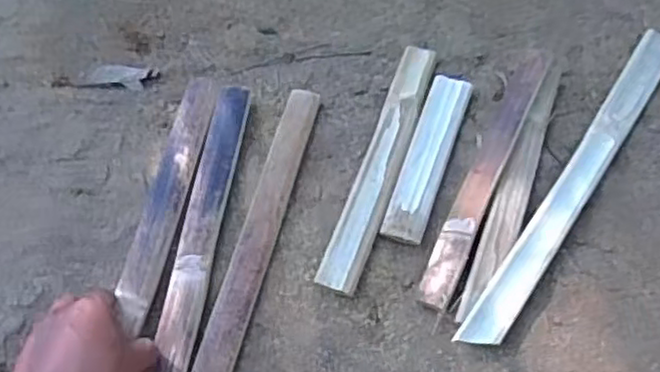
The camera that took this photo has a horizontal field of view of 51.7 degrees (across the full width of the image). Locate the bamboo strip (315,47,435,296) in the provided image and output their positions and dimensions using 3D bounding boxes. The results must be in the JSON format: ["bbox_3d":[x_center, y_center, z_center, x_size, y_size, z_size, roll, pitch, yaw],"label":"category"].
[{"bbox_3d":[0.051,-0.026,0.673,0.039,0.018,0.282,15,61,13],"label":"bamboo strip"}]

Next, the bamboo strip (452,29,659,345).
[{"bbox_3d":[0.242,-0.011,0.654,0.037,0.011,0.409,29,65,21],"label":"bamboo strip"}]

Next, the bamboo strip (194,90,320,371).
[{"bbox_3d":[-0.068,0.049,0.635,0.034,0.010,0.350,16,60,0],"label":"bamboo strip"}]

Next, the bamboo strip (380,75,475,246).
[{"bbox_3d":[0.098,-0.031,0.671,0.040,0.013,0.191,15,61,13],"label":"bamboo strip"}]

